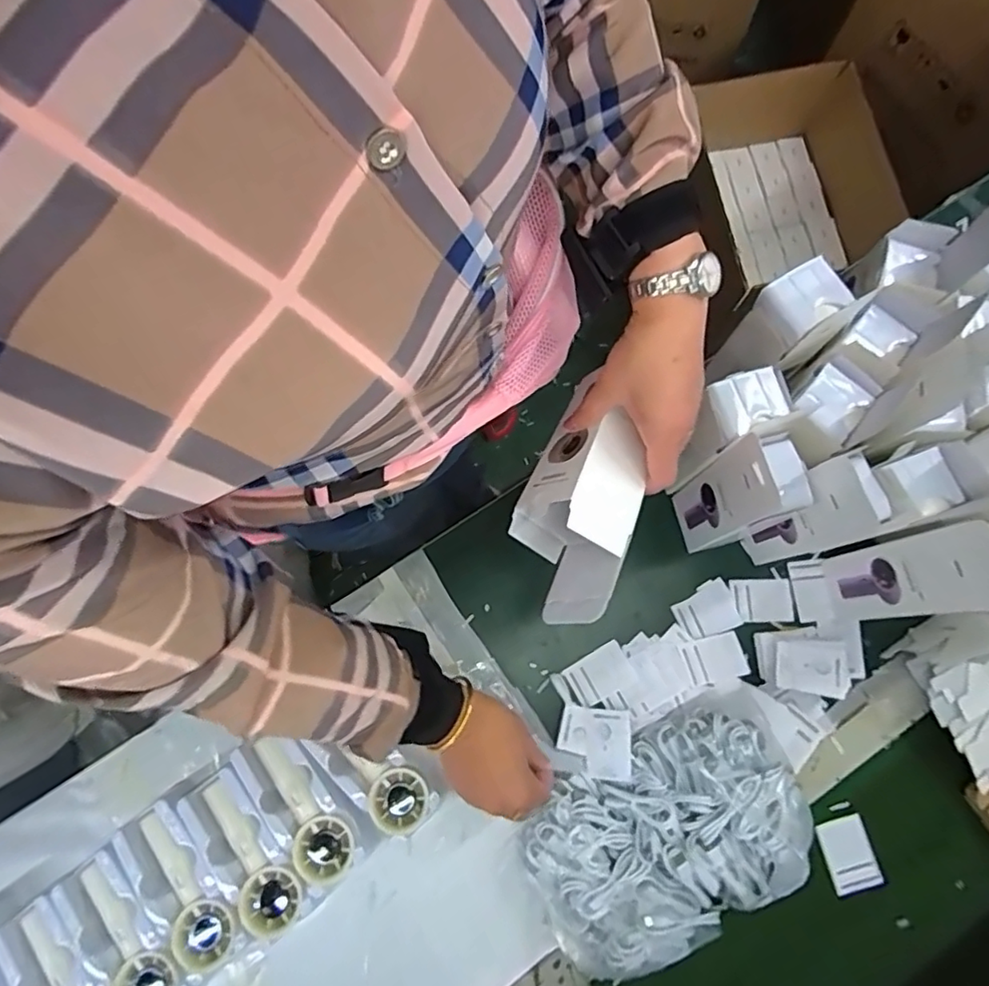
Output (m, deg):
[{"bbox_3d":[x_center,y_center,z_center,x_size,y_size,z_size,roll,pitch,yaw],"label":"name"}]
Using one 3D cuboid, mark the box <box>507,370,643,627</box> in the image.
[{"bbox_3d":[0.067,0.014,0.477,0.080,0.074,0.178,26,62,-10],"label":"box"}]

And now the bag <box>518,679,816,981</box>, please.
[{"bbox_3d":[0.166,0.328,0.562,0.271,0.069,0.191,-27,78,-5],"label":"bag"}]

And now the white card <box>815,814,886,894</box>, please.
[{"bbox_3d":[0.360,0.369,0.596,0.049,0.007,0.069,-18,79,3],"label":"white card"}]

